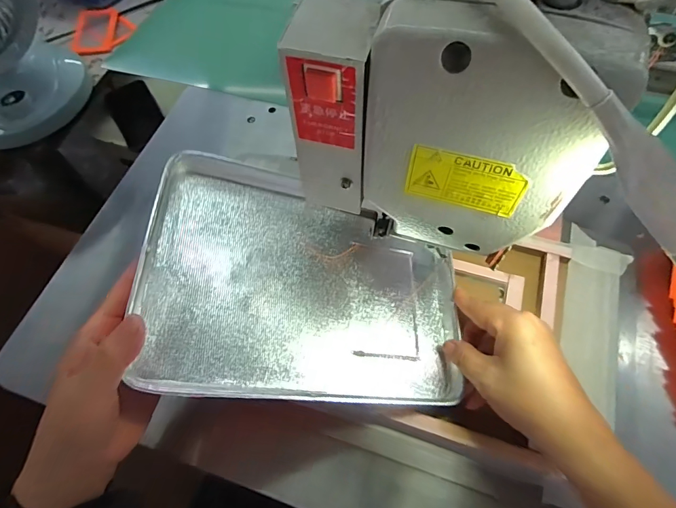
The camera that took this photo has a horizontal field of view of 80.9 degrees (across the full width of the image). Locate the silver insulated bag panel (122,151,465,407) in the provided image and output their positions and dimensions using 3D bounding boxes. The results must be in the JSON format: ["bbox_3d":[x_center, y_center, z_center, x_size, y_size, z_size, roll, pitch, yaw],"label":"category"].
[{"bbox_3d":[-0.017,0.021,0.325,0.254,0.021,0.185,10,63,-18],"label":"silver insulated bag panel"}]

